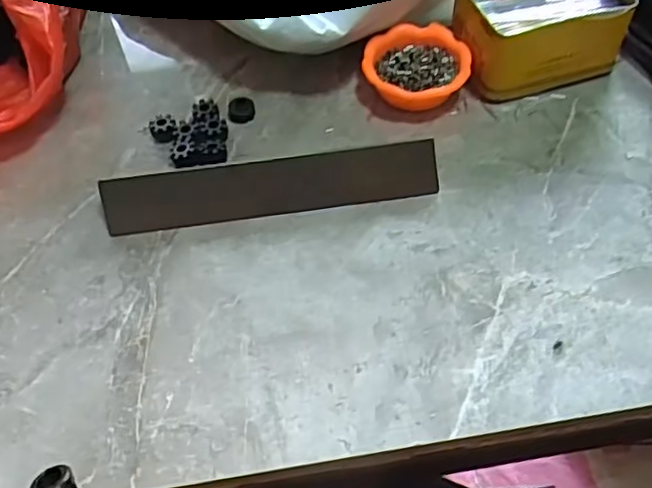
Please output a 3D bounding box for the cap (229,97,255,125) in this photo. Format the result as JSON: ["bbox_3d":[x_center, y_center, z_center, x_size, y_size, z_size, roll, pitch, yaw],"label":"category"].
[{"bbox_3d":[-0.062,-0.097,0.469,0.019,0.010,0.019,-1,54,2],"label":"cap"}]

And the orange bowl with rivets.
[{"bbox_3d":[0.065,-0.129,0.471,0.073,0.021,0.070,-1,54,2],"label":"orange bowl with rivets"}]

